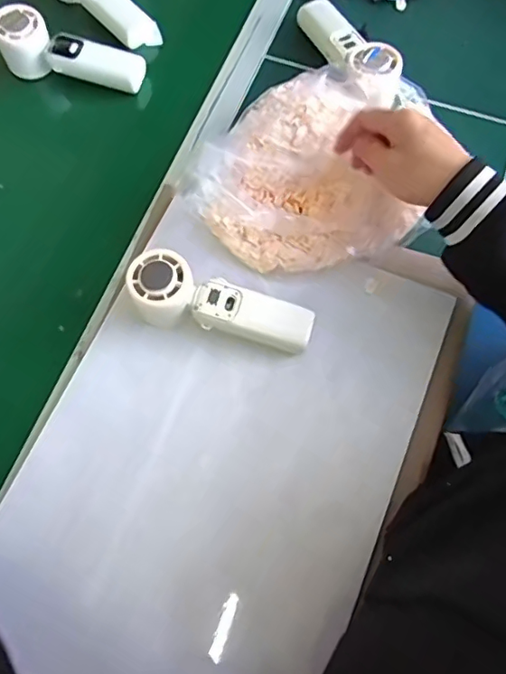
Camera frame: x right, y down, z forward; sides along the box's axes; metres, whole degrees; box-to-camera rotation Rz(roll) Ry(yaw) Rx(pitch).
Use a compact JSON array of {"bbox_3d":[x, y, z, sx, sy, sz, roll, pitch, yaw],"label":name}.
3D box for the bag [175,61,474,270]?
[{"bbox_3d":[0.066,-0.163,0.517,0.222,0.058,0.229,39,74,14],"label":"bag"}]

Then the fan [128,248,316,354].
[{"bbox_3d":[-0.030,-0.026,0.473,0.167,0.038,0.055,18,70,-6],"label":"fan"}]

